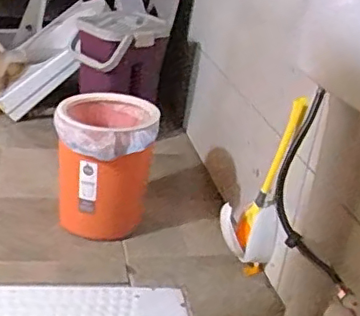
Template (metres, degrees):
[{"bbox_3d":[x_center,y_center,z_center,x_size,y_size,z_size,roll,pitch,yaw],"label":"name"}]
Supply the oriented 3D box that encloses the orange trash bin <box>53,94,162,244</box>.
[{"bbox_3d":[-0.178,0.025,1.407,0.222,0.301,0.268,8,23,0],"label":"orange trash bin"}]

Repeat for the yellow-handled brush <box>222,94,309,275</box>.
[{"bbox_3d":[0.167,0.059,1.289,0.125,0.394,0.108,12,23,9],"label":"yellow-handled brush"}]

